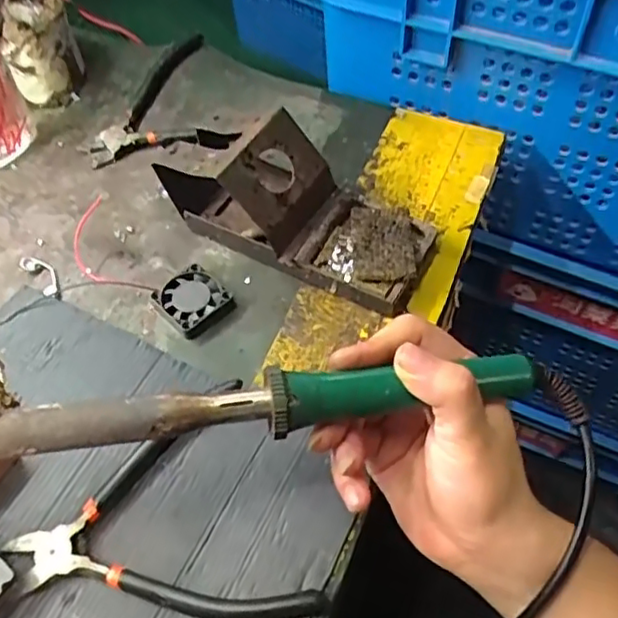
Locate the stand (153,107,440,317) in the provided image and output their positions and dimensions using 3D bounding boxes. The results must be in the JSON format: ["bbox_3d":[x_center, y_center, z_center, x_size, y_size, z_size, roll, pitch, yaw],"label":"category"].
[{"bbox_3d":[-0.010,-0.071,0.422,0.175,0.079,0.075,19,58,15],"label":"stand"}]

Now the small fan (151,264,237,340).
[{"bbox_3d":[-0.076,-0.005,0.419,0.038,0.011,0.042,-40,62,-23],"label":"small fan"}]

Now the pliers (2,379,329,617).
[{"bbox_3d":[-0.080,0.113,0.331,0.135,0.014,0.131,-19,56,-10],"label":"pliers"}]

